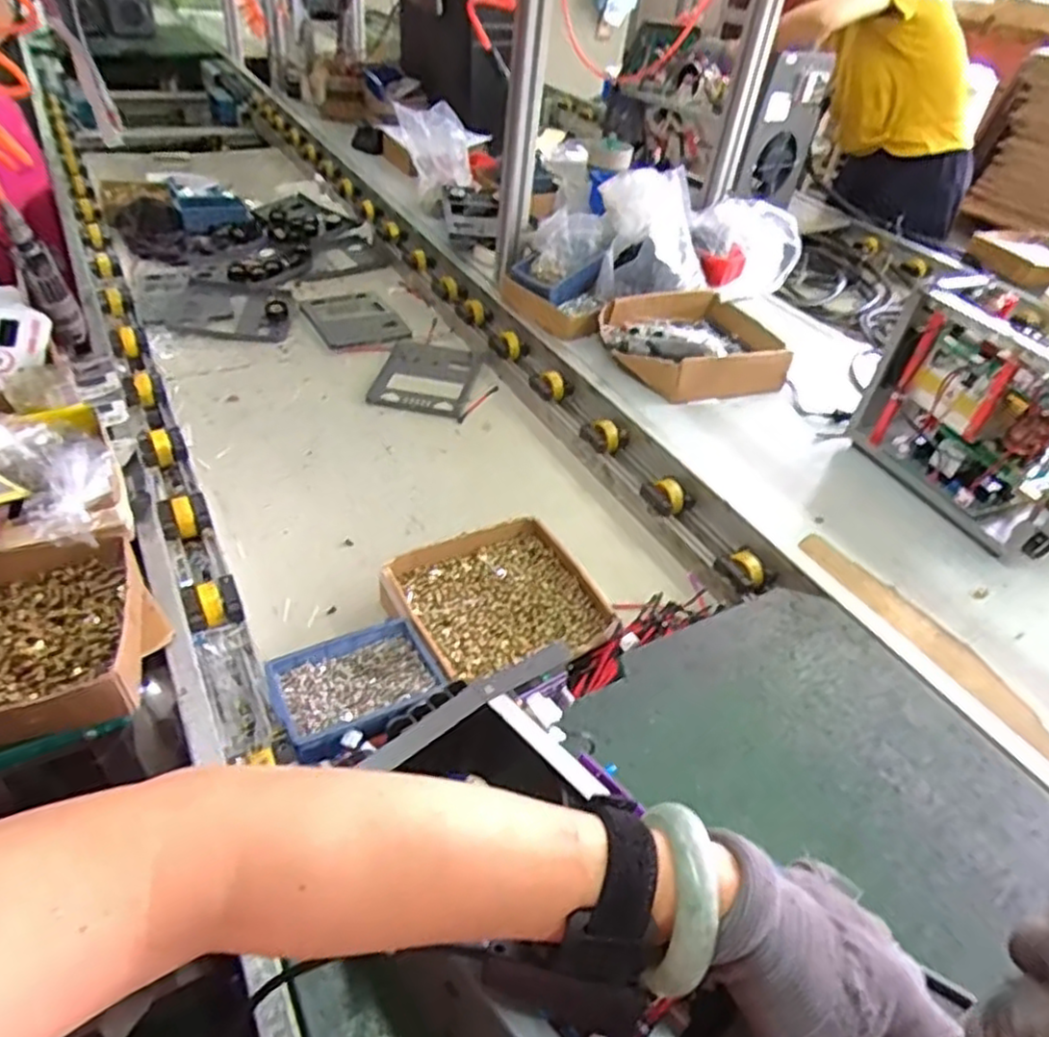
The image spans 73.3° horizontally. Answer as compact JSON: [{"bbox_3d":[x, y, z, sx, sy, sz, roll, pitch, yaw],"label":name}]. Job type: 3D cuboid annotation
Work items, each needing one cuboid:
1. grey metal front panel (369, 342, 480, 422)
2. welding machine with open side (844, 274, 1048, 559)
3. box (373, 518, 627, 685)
[{"bbox_3d":[-0.163,-0.236,1.175,0.155,0.019,0.189,11,41,4],"label":"grey metal front panel"},{"bbox_3d":[0.584,-0.118,0.865,0.129,0.225,0.298,-13,45,-22],"label":"welding machine with open side"},{"bbox_3d":[-0.030,0.098,0.785,0.211,0.051,0.205,-20,48,-28],"label":"box"}]

